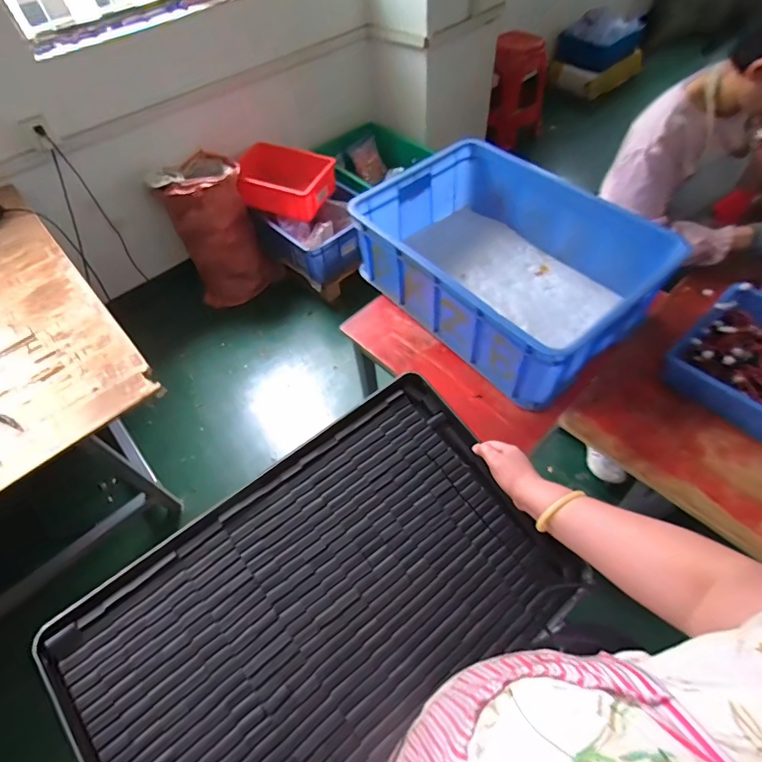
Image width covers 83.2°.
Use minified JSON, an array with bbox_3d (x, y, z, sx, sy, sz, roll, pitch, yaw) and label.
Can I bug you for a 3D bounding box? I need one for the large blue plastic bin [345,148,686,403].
[{"bbox_3d":[0.260,-0.267,0.966,0.409,0.216,0.575,-37,60,-20],"label":"large blue plastic bin"}]

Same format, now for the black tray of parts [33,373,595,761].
[{"bbox_3d":[-0.058,0.283,0.542,0.574,0.023,0.385,-35,75,-19],"label":"black tray of parts"}]

